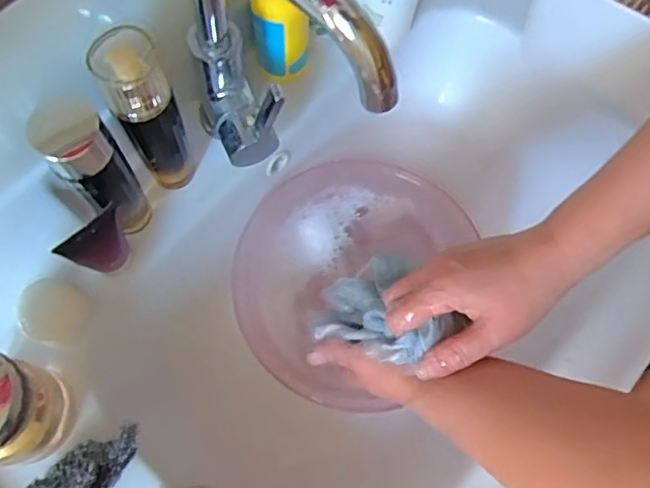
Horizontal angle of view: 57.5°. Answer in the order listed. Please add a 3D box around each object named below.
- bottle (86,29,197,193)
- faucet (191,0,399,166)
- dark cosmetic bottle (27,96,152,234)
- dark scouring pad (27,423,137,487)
[{"bbox_3d":[-0.132,-0.094,0.456,0.044,0.164,0.048,0,70,-1],"label":"bottle"},{"bbox_3d":[-0.039,-0.114,0.405,0.175,0.197,0.064,40,74,12],"label":"faucet"},{"bbox_3d":[-0.166,-0.051,0.441,0.043,0.152,0.032,-42,76,-14],"label":"dark cosmetic bottle"},{"bbox_3d":[-0.181,0.174,0.432,0.099,0.022,0.044,-43,76,-14],"label":"dark scouring pad"}]

